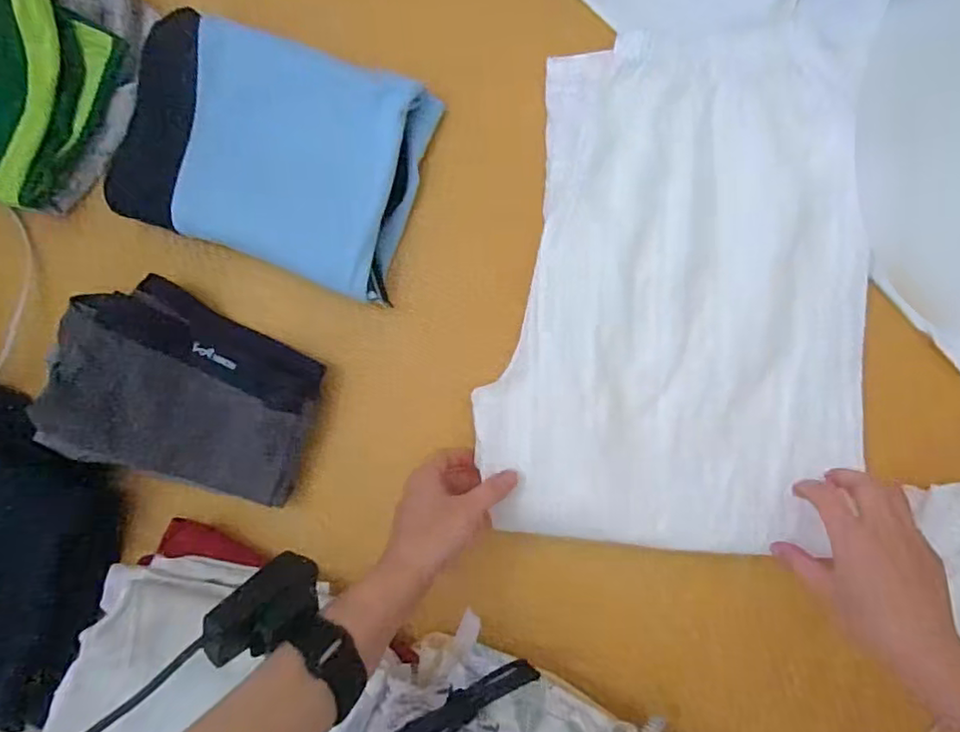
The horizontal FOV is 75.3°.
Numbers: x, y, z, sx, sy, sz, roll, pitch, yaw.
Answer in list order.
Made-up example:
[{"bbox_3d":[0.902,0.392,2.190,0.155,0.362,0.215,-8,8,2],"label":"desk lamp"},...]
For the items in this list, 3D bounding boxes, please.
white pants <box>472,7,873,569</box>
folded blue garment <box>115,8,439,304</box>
[{"bbox_3d":[0.157,-0.062,0.486,0.277,0.032,0.398,5,89,5],"label":"white pants"},{"bbox_3d":[-0.177,-0.183,0.533,0.247,0.033,0.184,19,91,5],"label":"folded blue garment"}]

